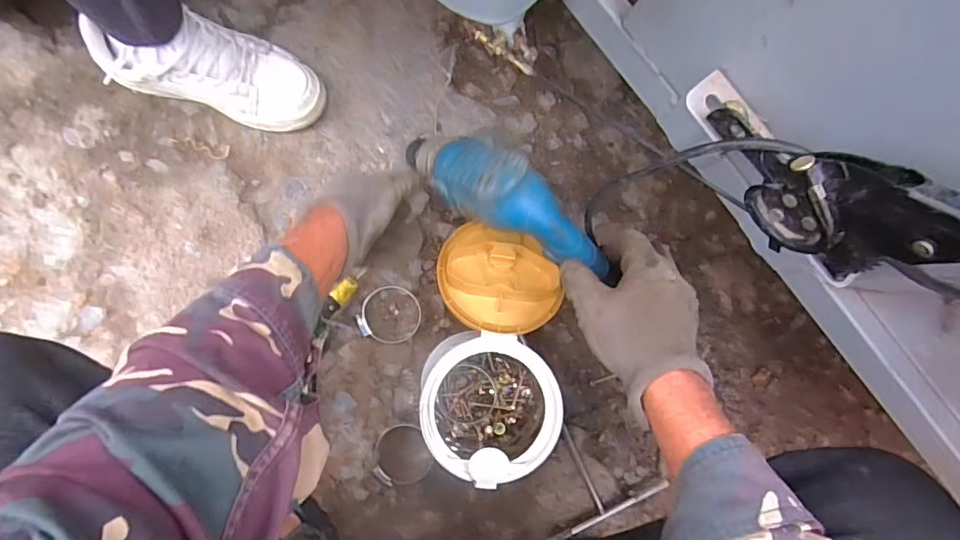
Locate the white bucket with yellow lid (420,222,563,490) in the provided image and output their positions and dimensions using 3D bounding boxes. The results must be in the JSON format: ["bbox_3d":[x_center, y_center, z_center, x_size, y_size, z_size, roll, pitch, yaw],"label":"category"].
[{"bbox_3d":[0.011,0.077,0.553,0.132,0.177,0.251,5,87,-7],"label":"white bucket with yellow lid"}]

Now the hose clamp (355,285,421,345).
[{"bbox_3d":[-0.107,0.054,0.624,0.073,0.012,0.070,0,88,-7],"label":"hose clamp"}]

